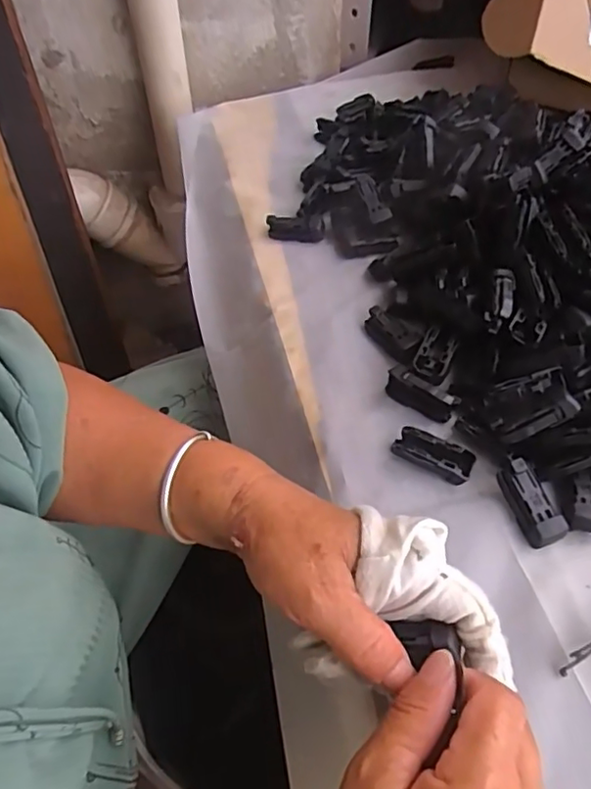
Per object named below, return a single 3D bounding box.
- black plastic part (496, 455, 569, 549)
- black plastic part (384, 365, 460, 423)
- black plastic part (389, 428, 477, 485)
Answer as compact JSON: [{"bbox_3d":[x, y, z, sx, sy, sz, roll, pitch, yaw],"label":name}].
[{"bbox_3d":[0.133,0.061,0.333,0.018,0.013,0.049,-19,70,-11],"label":"black plastic part"},{"bbox_3d":[0.081,-0.001,0.380,0.047,0.019,0.014,28,59,21],"label":"black plastic part"},{"bbox_3d":[0.084,0.037,0.358,0.048,0.012,0.020,23,58,19],"label":"black plastic part"}]

